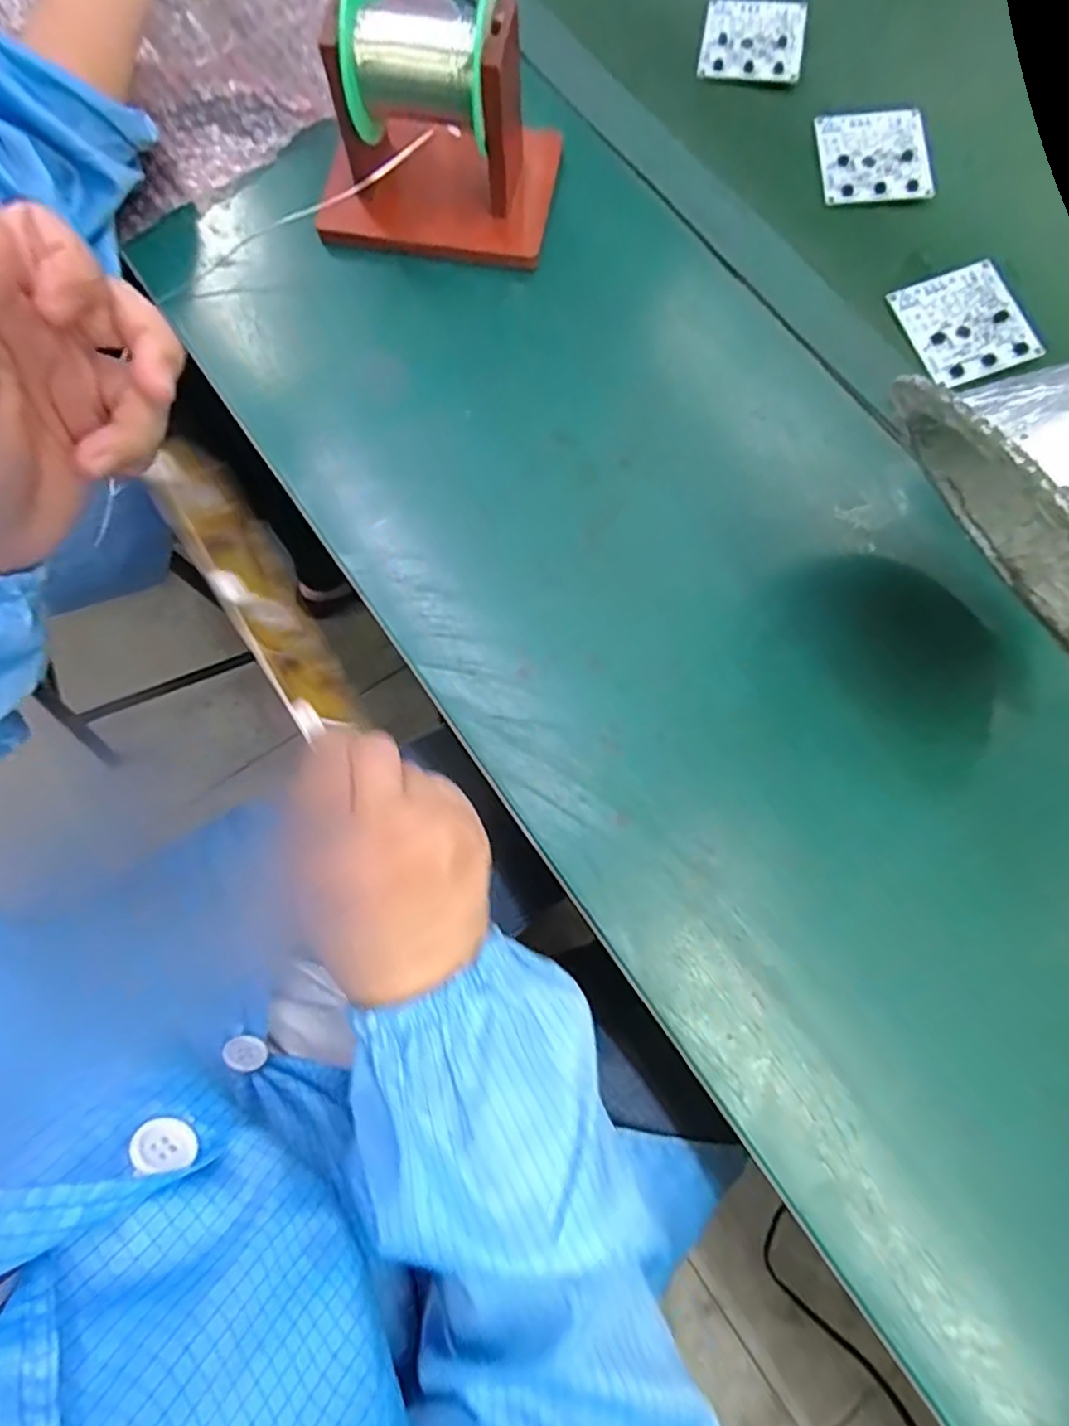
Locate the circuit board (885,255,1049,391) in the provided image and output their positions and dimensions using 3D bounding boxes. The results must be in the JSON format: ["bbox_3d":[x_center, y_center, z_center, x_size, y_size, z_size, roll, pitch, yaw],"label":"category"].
[{"bbox_3d":[0.258,-0.233,0.396,0.071,0.005,0.075,-21,76,-6],"label":"circuit board"}]

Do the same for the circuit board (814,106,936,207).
[{"bbox_3d":[0.222,-0.363,0.429,0.070,0.007,0.073,0,75,-1],"label":"circuit board"}]

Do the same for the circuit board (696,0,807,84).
[{"bbox_3d":[0.150,-0.463,0.453,0.068,0.007,0.071,9,75,1],"label":"circuit board"}]

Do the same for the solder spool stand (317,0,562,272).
[{"bbox_3d":[-0.056,-0.329,0.369,0.133,0.094,0.092,7,75,1],"label":"solder spool stand"}]

